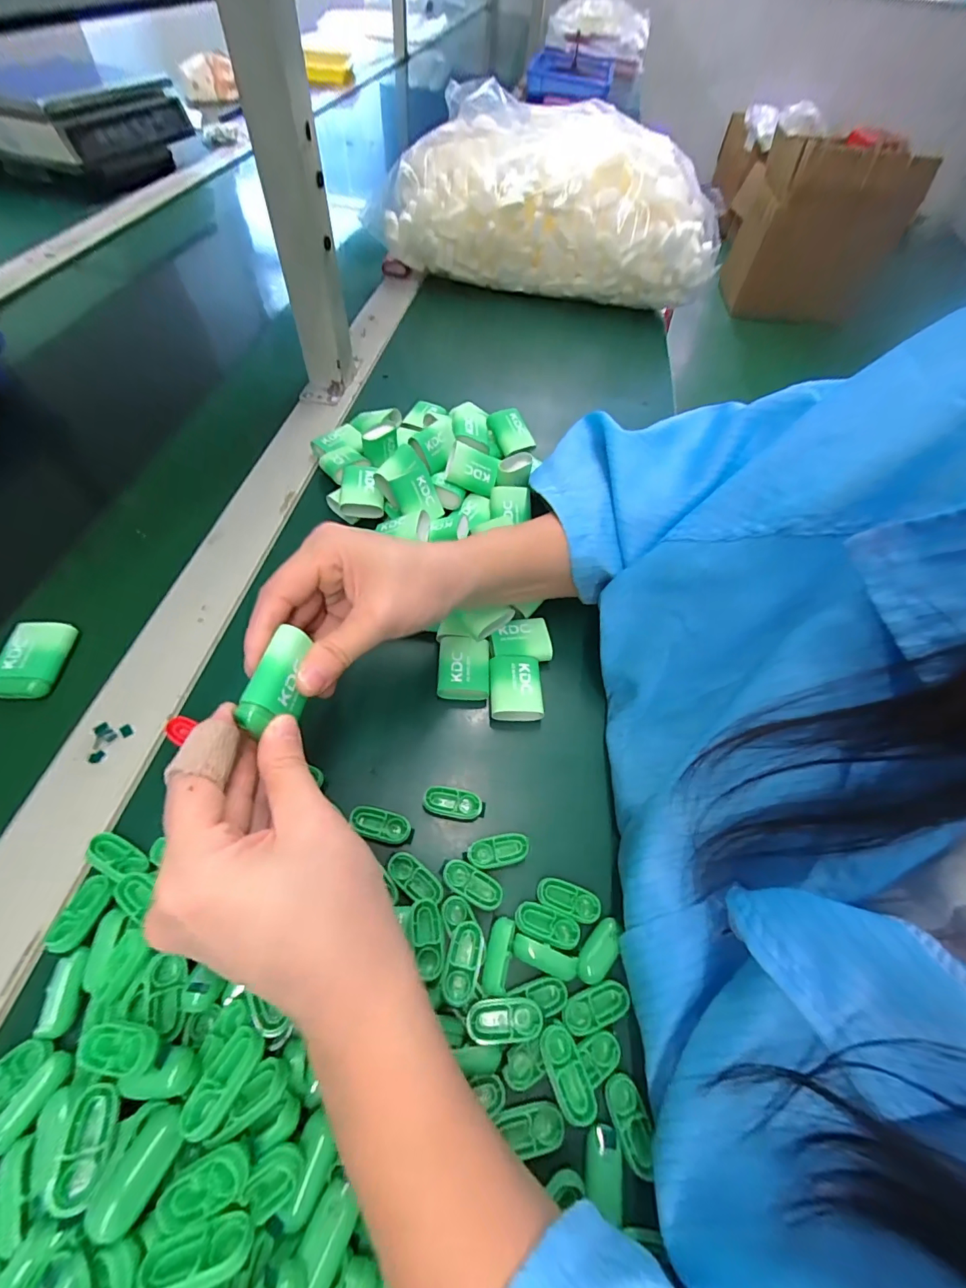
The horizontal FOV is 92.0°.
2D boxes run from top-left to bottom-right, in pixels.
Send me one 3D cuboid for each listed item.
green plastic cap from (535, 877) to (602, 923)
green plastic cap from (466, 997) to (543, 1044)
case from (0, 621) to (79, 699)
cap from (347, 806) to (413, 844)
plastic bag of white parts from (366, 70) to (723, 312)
[{"bbox_3d":[0.047,0.139,0.255,0.034,0.004,0.016,22,58,9],"label":"green plastic cap"},{"bbox_3d":[0.010,0.175,0.217,0.034,0.009,0.016,0,57,-5],"label":"green plastic cap"},{"bbox_3d":[-0.292,0.010,0.301,0.034,0.011,0.052,1,57,-4],"label":"case"},{"bbox_3d":[-0.058,0.103,0.266,0.034,0.007,0.016,12,57,3],"label":"cap"},{"bbox_3d":[0.089,-0.566,0.609,0.403,0.157,0.185,7,57,0],"label":"plastic bag of white parts"}]

